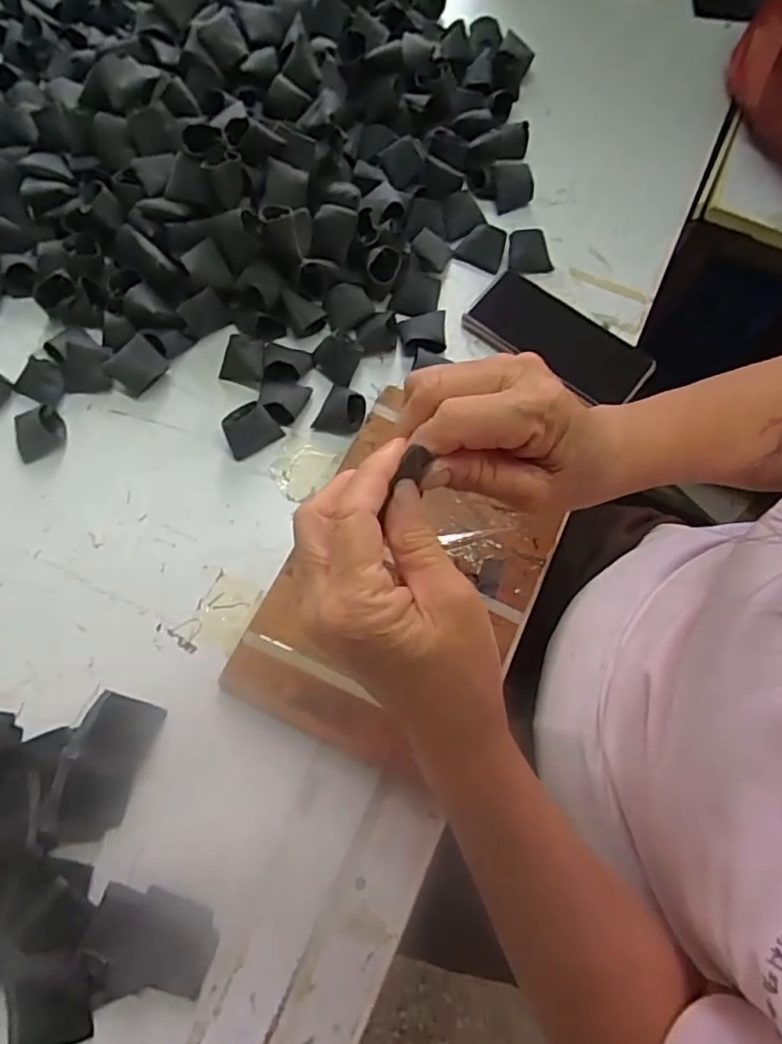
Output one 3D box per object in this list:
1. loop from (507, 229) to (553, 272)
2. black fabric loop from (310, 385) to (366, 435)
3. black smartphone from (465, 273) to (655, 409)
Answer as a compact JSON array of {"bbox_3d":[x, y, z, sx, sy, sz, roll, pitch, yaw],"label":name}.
[{"bbox_3d":[0.131,-0.250,0.564,0.042,0.029,0.026,-1,71,-1],"label":"loop"},{"bbox_3d":[-0.042,-0.092,0.509,0.036,0.017,0.040,25,72,8],"label":"black fabric loop"},{"bbox_3d":[0.149,-0.161,0.542,0.159,0.010,0.071,37,74,11],"label":"black smartphone"}]

